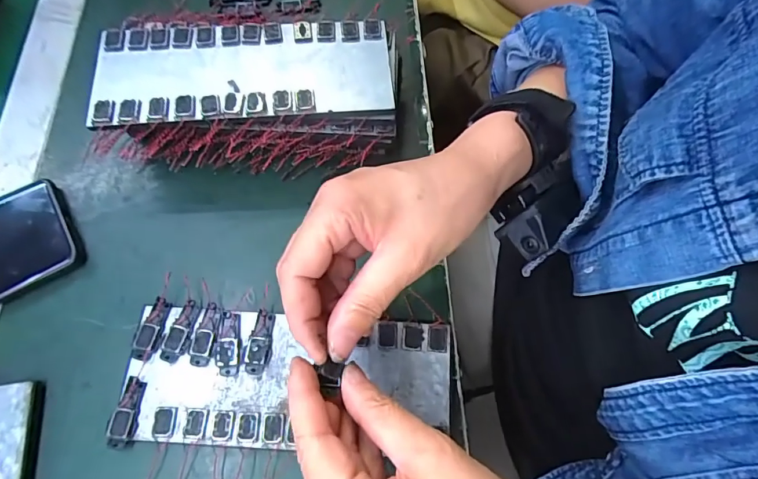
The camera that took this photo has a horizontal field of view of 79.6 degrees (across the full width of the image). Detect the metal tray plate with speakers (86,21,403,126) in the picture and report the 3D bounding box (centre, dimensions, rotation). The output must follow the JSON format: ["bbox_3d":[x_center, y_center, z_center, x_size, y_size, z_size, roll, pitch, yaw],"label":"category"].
[{"bbox_3d":[-0.094,-0.118,0.314,0.200,0.009,0.081,-3,68,-4],"label":"metal tray plate with speakers"}]

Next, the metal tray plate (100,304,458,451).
[{"bbox_3d":[-0.056,0.088,0.287,0.200,0.011,0.080,4,67,-1],"label":"metal tray plate"}]

